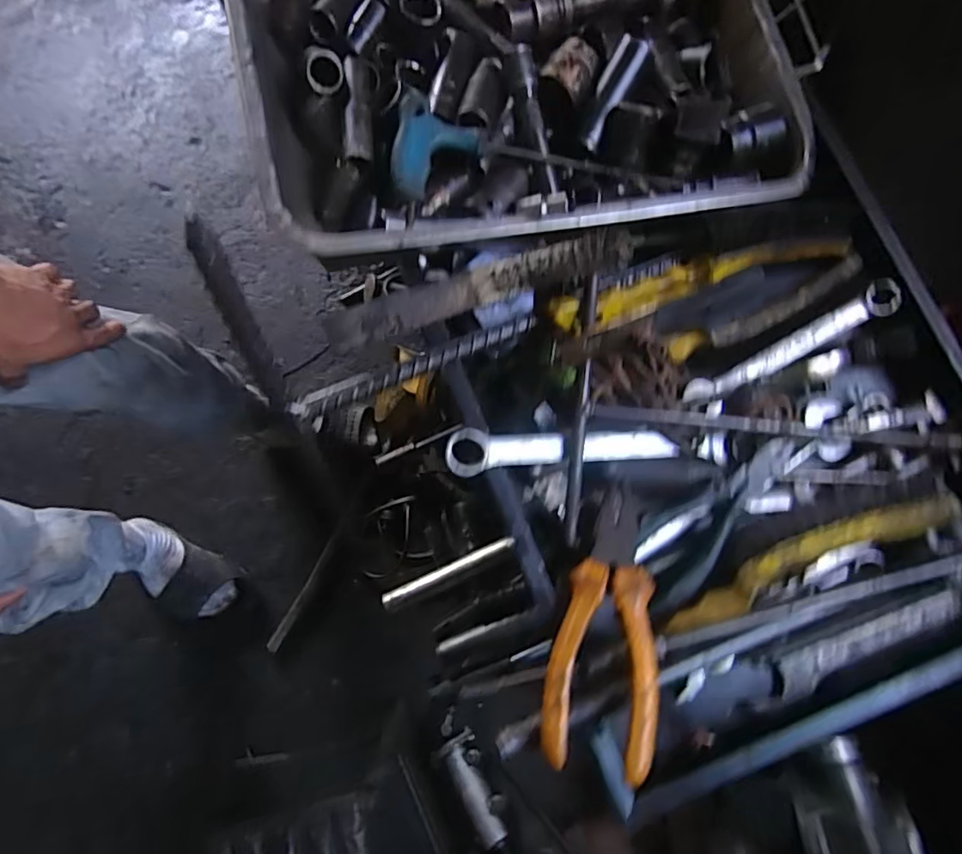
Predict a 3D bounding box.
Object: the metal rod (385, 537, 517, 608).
[{"bbox_3d":[-0.037,0.160,0.615,0.157,0.010,0.014,-26,80,-4],"label":"metal rod"}]

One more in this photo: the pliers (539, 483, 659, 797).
[{"bbox_3d":[0.082,0.115,0.347,0.061,0.027,0.175,14,57,3],"label":"pliers"}]

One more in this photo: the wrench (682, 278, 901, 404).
[{"bbox_3d":[0.220,-0.058,0.392,0.165,0.015,0.021,-27,80,-4],"label":"wrench"}]

